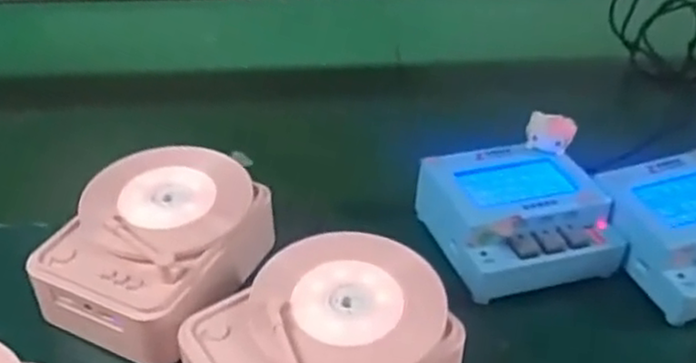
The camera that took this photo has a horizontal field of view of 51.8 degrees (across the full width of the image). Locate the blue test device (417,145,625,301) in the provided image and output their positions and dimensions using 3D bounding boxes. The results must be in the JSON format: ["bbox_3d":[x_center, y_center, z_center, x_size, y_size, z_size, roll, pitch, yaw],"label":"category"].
[{"bbox_3d":[0.110,0.021,0.462,0.105,0.042,0.100,-11,39,-15],"label":"blue test device"}]

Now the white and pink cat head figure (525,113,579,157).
[{"bbox_3d":[0.137,-0.031,0.487,0.031,0.026,0.016,13,39,15],"label":"white and pink cat head figure"}]

